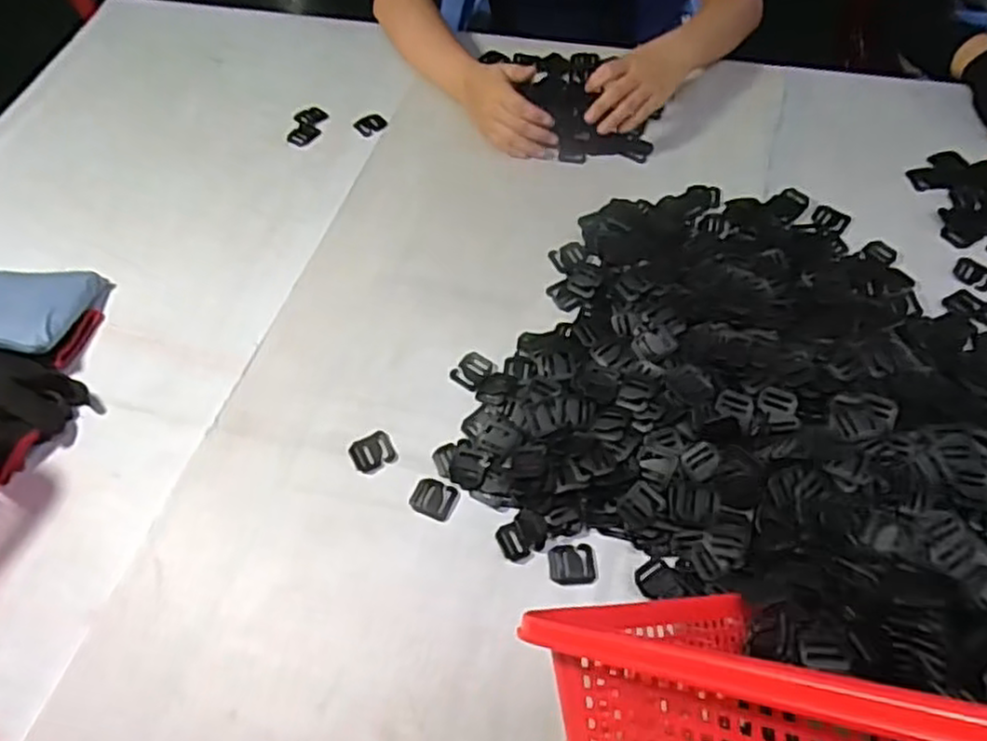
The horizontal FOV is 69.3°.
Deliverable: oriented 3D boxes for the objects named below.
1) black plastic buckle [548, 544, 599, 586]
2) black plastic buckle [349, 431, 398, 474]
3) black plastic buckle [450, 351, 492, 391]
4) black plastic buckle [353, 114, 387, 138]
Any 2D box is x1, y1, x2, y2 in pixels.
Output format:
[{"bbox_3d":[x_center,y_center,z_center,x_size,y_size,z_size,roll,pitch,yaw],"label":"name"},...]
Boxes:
[{"bbox_3d":[0.062,0.150,0.552,0.036,0.007,0.031,-1,49,-3],"label":"black plastic buckle"},{"bbox_3d":[-0.102,0.071,0.610,0.036,0.010,0.030,-21,53,-19],"label":"black plastic buckle"},{"bbox_3d":[-0.020,0.000,0.653,0.030,0.007,0.037,29,54,21],"label":"black plastic buckle"},{"bbox_3d":[-0.147,-0.294,0.852,0.035,0.007,0.029,-32,58,-27],"label":"black plastic buckle"}]

